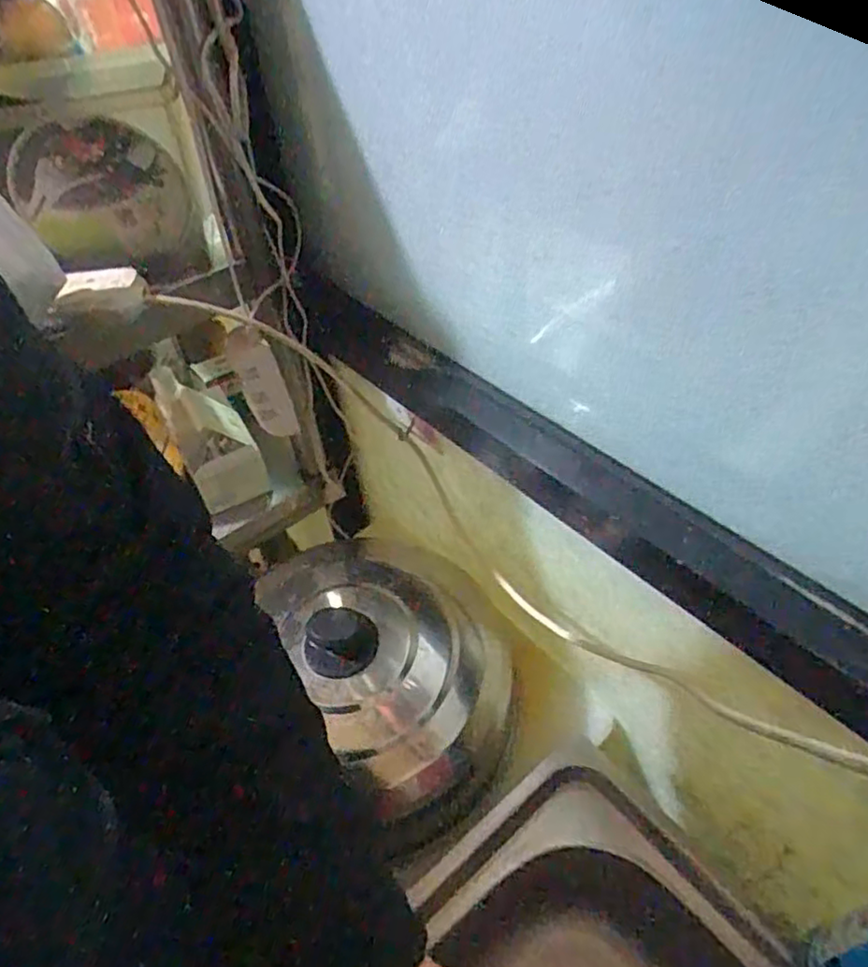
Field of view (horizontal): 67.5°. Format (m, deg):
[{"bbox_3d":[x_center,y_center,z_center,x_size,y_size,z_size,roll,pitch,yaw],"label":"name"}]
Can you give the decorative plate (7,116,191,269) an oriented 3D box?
[{"bbox_3d":[-0.272,-0.238,0.539,0.126,0.112,0.019,-23,48,-15],"label":"decorative plate"}]

